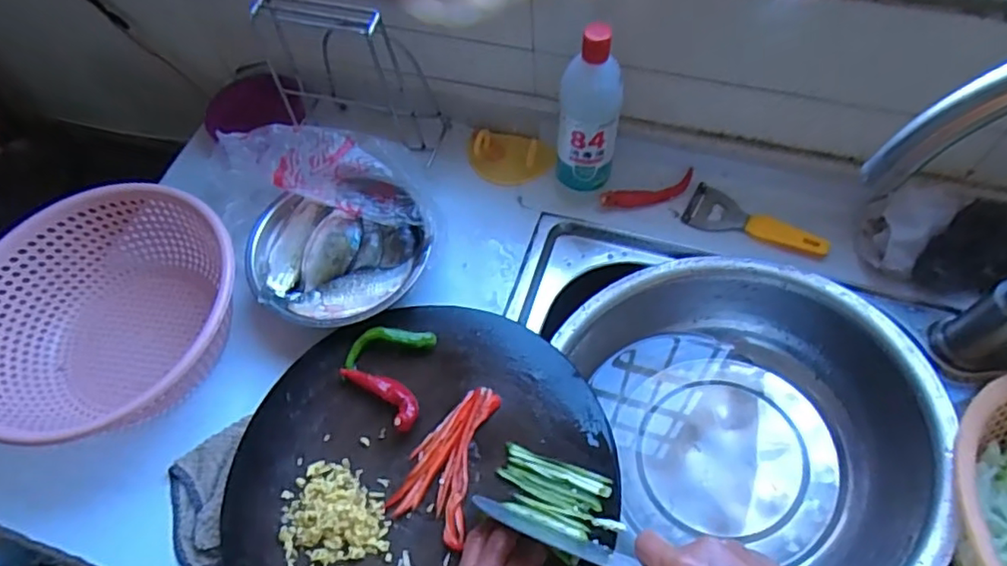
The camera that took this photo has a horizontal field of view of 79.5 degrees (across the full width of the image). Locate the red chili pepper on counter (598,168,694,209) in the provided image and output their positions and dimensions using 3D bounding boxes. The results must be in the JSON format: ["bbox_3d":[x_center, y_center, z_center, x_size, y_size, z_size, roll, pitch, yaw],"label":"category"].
[{"bbox_3d":[0.164,-0.101,0.680,0.111,0.025,0.021,-18,61,-6],"label":"red chili pepper on counter"}]

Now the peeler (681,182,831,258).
[{"bbox_3d":[0.273,-0.062,0.654,0.148,0.012,0.047,27,67,18],"label":"peeler"}]

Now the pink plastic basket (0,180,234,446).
[{"bbox_3d":[-0.383,0.033,0.600,0.256,0.093,0.245,-2,61,3],"label":"pink plastic basket"}]

